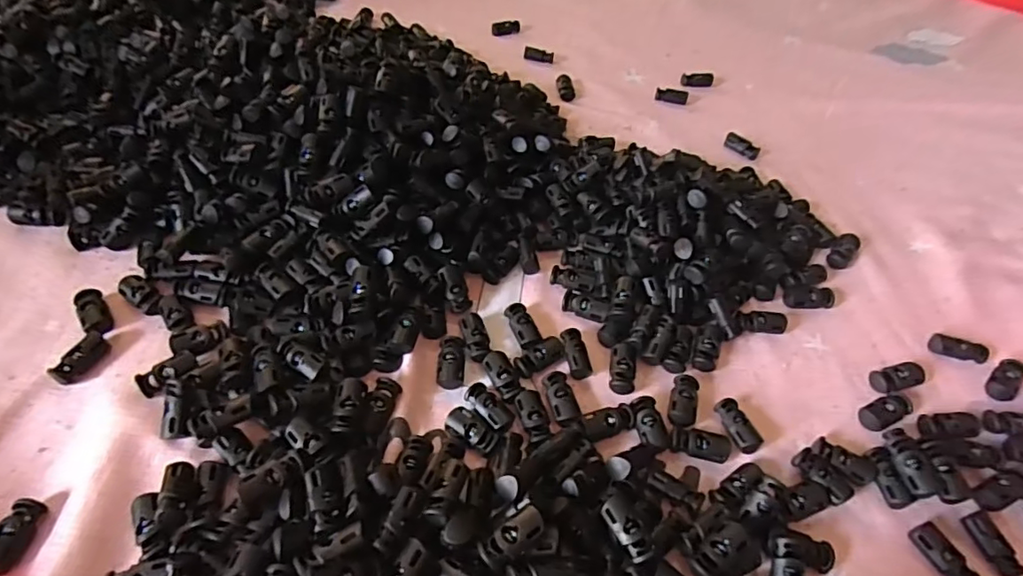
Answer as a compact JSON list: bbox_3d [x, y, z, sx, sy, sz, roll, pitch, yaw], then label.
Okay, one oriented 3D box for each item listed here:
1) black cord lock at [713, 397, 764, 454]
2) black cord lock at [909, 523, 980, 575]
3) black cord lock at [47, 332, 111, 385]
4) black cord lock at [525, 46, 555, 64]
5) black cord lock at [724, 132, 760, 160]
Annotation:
[{"bbox_3d":[0.114,0.069,0.283,0.014,0.007,0.028,-17,53,-18],"label":"black cord lock"},{"bbox_3d":[0.191,0.119,0.249,0.015,0.006,0.027,-17,53,-18],"label":"black cord lock"},{"bbox_3d":[-0.215,0.035,0.282,0.012,0.007,0.028,18,51,11],"label":"black cord lock"},{"bbox_3d":[0.025,-0.213,0.515,0.027,0.008,0.010,9,50,3],"label":"black cord lock"},{"bbox_3d":[0.183,-0.113,0.447,0.029,0.010,0.014,35,56,23],"label":"black cord lock"}]

